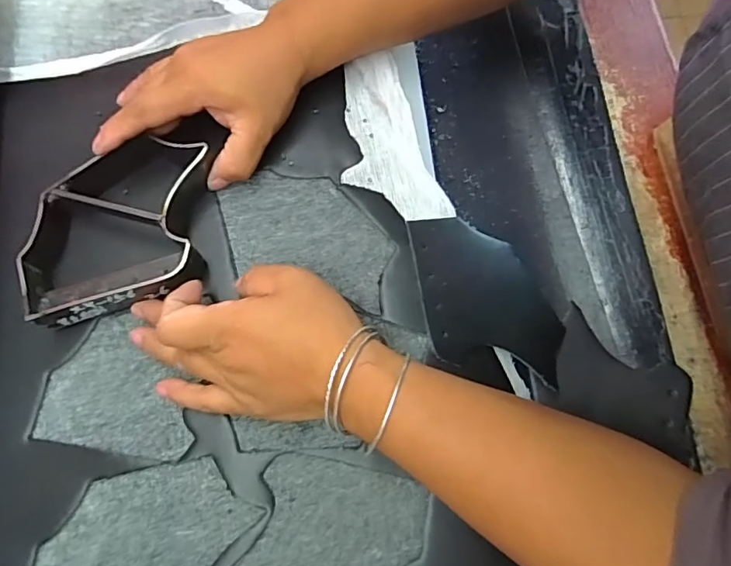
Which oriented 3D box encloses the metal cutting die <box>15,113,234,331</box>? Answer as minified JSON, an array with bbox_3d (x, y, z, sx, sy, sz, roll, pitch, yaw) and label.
[{"bbox_3d":[-0.157,-0.040,0.342,0.148,0.037,0.106,-21,75,-5],"label":"metal cutting die"}]

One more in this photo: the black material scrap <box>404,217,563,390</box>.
[{"bbox_3d":[0.086,0.009,0.347,0.099,0.006,0.116,-4,72,-20],"label":"black material scrap"}]

